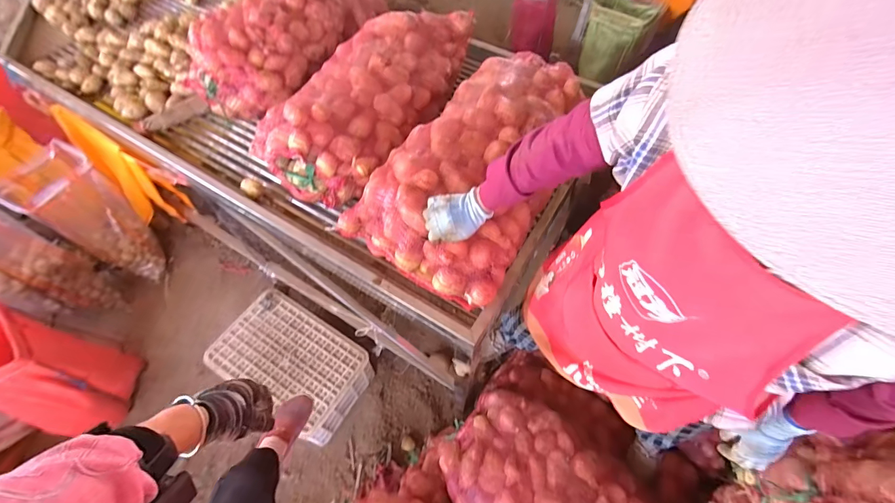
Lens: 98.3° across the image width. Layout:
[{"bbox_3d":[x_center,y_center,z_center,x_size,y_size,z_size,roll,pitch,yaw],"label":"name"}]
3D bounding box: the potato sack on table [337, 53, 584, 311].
[{"bbox_3d":[0.072,-0.227,0.942,0.379,0.167,0.637,27,63,14],"label":"potato sack on table"}]

